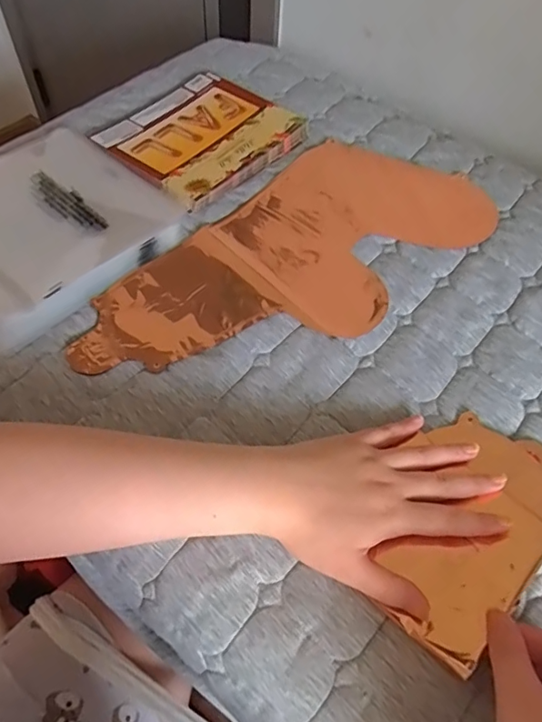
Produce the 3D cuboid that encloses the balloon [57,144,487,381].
[{"bbox_3d":[0.026,-0.100,0.508,0.202,0.007,0.432,41,63,21],"label":"balloon"}]

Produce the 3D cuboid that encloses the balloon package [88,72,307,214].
[{"bbox_3d":[-0.080,-0.267,0.606,0.175,0.018,0.205,37,62,20],"label":"balloon package"}]

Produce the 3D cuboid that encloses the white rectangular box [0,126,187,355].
[{"bbox_3d":[-0.229,-0.139,0.518,0.220,0.022,0.225,38,63,20],"label":"white rectangular box"}]

